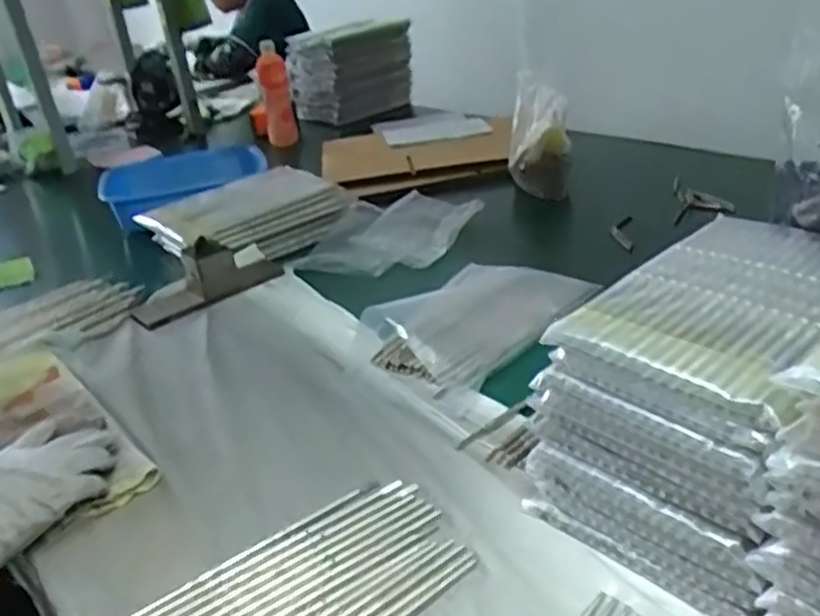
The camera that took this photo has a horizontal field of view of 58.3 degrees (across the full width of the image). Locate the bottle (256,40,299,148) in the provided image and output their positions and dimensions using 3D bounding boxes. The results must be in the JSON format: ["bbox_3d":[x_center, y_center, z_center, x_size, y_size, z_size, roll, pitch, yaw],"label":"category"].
[{"bbox_3d":[-0.299,-0.465,1.646,0.068,0.248,0.065,-10,58,-6],"label":"bottle"}]

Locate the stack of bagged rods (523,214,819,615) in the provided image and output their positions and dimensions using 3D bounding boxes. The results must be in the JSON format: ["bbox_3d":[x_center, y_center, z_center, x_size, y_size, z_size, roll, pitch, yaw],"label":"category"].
[{"bbox_3d":[0.251,0.062,0.593,0.277,0.171,0.175,-29,37,-36],"label":"stack of bagged rods"}]

